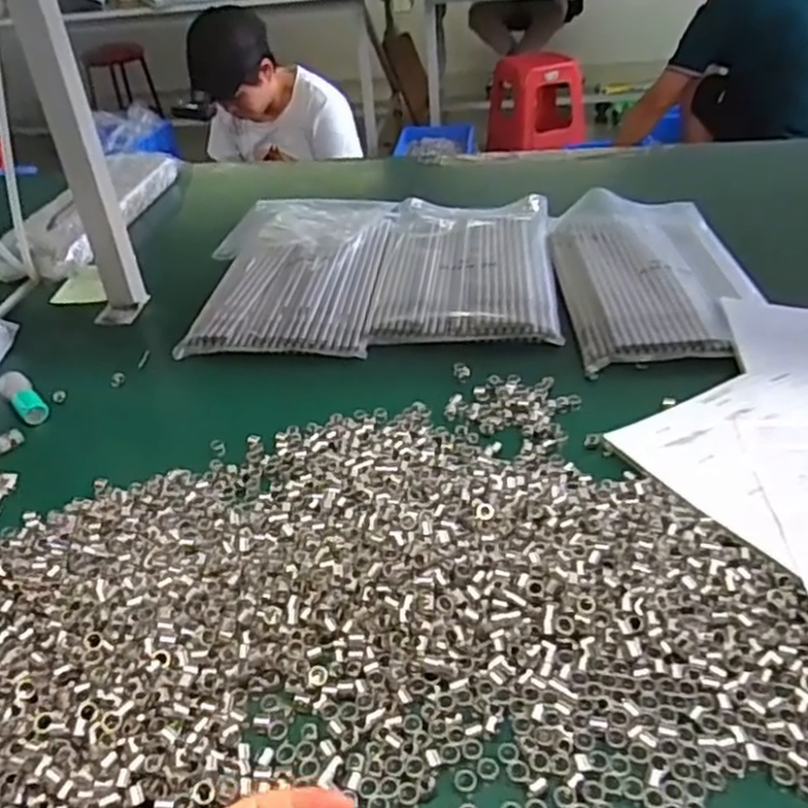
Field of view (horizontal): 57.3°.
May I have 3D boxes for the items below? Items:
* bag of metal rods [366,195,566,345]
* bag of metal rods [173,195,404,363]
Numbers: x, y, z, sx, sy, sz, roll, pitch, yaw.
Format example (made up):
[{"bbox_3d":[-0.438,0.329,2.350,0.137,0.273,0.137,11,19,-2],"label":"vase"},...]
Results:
[{"bbox_3d":[0.069,-0.160,0.810,0.179,0.023,0.316,0,34,8],"label":"bag of metal rods"},{"bbox_3d":[-0.122,-0.157,0.826,0.199,0.038,0.335,-1,34,6],"label":"bag of metal rods"}]

